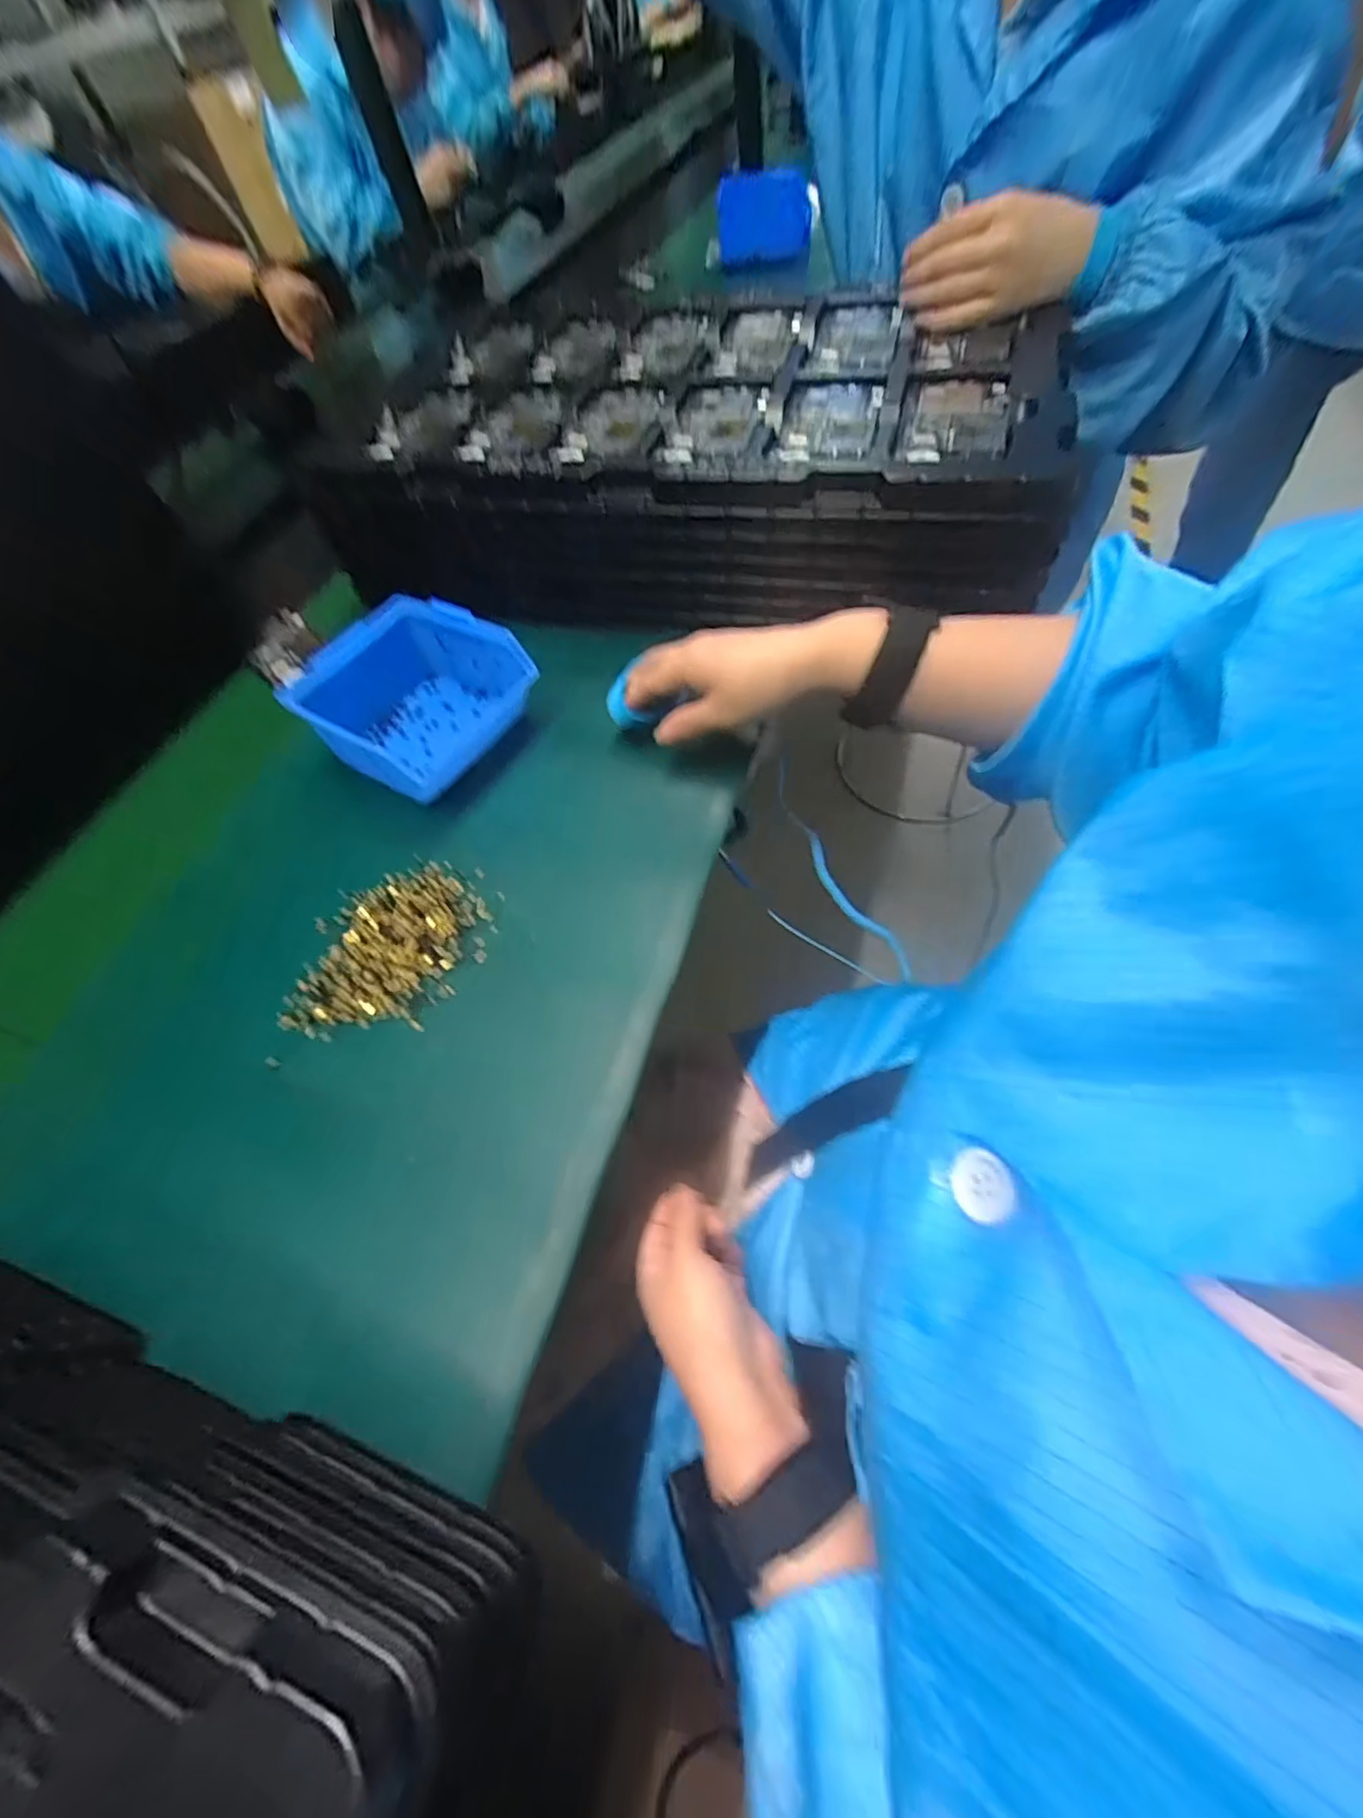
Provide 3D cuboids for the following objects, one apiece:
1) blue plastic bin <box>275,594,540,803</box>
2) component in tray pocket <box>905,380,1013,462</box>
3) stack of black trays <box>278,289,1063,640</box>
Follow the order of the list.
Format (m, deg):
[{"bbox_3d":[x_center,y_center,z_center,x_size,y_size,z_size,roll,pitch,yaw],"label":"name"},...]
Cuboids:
[{"bbox_3d":[-0.188,-0.147,0.441,0.129,0.071,0.126,29,65,28],"label":"blue plastic bin"},{"bbox_3d":[0.189,-0.332,0.420,0.060,0.006,0.125,10,58,18],"label":"component in tray pocket"},{"bbox_3d":[0.011,-0.388,0.521,0.548,0.116,0.302,10,63,13],"label":"stack of black trays"}]

